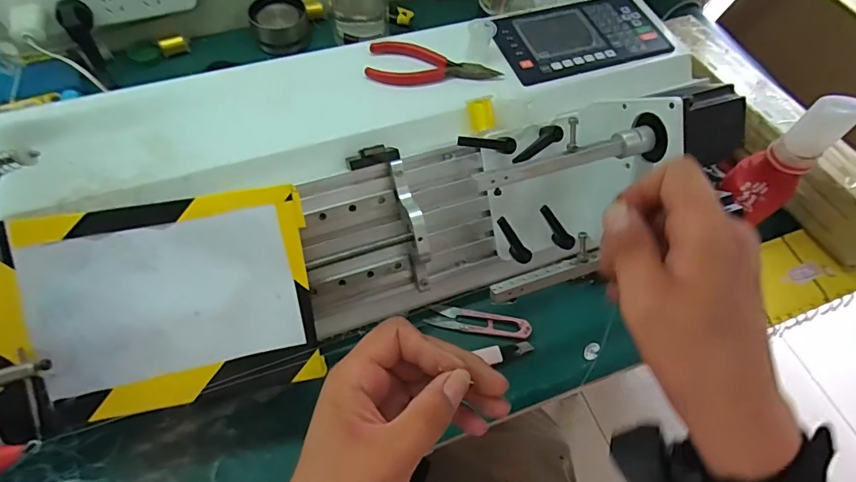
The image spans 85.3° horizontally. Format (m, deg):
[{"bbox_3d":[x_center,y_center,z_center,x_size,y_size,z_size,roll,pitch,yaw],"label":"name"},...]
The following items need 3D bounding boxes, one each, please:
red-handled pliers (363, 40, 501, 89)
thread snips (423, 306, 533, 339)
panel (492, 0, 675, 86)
[{"bbox_3d":[0.004,-0.159,0.430,0.119,0.013,0.045,12,61,3],"label":"red-handled pliers"},{"bbox_3d":[0.049,0.077,0.450,0.098,0.011,0.025,9,61,1],"label":"thread snips"},{"bbox_3d":[0.154,-0.209,0.470,0.173,0.006,0.098,-16,63,-12],"label":"panel"}]

